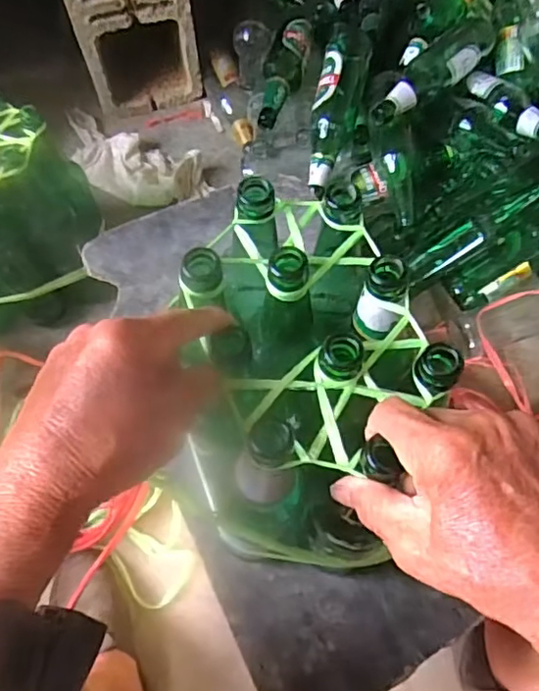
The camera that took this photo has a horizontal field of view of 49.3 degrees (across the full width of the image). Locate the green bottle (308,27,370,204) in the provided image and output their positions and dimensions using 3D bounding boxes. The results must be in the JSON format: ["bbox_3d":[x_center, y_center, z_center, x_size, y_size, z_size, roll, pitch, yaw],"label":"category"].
[{"bbox_3d":[0.101,-0.368,0.895,0.073,0.064,0.279,12,82,5],"label":"green bottle"}]

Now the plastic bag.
[{"bbox_3d":[-0.253,-0.321,1.016,0.323,0.059,0.127,31,68,13],"label":"plastic bag"}]

